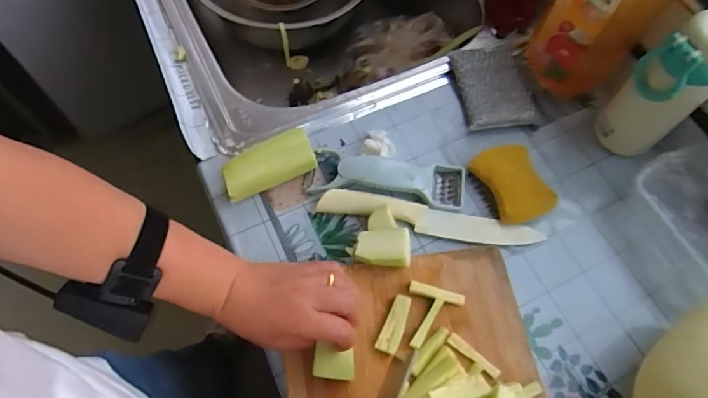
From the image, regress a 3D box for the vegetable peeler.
[{"bbox_3d":[0.037,-0.025,0.535,0.181,0.024,0.056,8,64,2],"label":"vegetable peeler"}]

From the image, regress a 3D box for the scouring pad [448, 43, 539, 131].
[{"bbox_3d":[0.181,-0.147,0.602,0.092,0.021,0.132,-7,65,-5],"label":"scouring pad"}]

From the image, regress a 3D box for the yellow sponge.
[{"bbox_3d":[0.181,-0.015,0.534,0.064,0.029,0.091,-21,67,-12],"label":"yellow sponge"}]

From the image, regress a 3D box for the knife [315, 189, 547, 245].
[{"bbox_3d":[0.085,0.022,0.517,0.247,0.022,0.032,9,64,3],"label":"knife"}]

